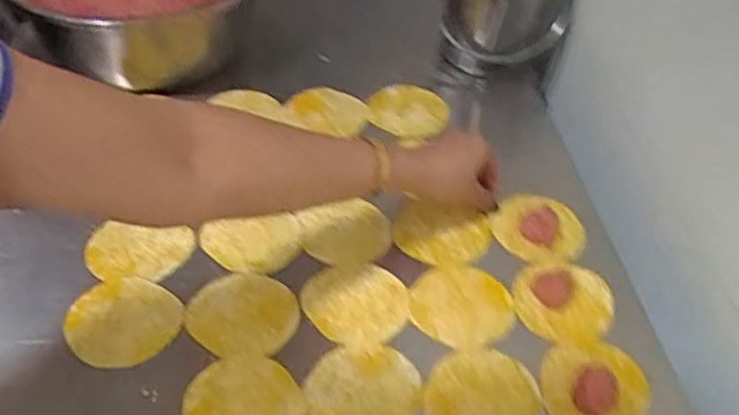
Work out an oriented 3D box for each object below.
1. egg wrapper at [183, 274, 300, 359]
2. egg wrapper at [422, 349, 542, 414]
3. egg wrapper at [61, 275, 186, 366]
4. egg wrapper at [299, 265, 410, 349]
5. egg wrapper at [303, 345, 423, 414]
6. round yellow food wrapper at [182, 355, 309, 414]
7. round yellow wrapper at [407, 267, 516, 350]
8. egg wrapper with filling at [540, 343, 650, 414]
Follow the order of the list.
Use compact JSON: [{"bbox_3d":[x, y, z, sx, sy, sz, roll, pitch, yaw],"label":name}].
[{"bbox_3d":[-0.105,0.089,0.567,0.084,0.006,0.079,2,48,-2],"label":"egg wrapper"},{"bbox_3d":[0.087,0.145,0.524,0.079,0.004,0.083,2,48,-2],"label":"egg wrapper"},{"bbox_3d":[-0.200,0.092,0.552,0.087,0.007,0.080,23,51,16],"label":"egg wrapper"},{"bbox_3d":[-0.012,0.080,0.580,0.087,0.004,0.081,2,48,-2],"label":"egg wrapper"},{"bbox_3d":[-0.005,0.141,0.525,0.087,0.004,0.073,2,48,-2],"label":"egg wrapper"},{"bbox_3d":[-0.093,0.145,0.511,0.090,0.004,0.074,5,48,1],"label":"round yellow food wrapper"},{"bbox_3d":[0.079,0.085,0.583,0.085,0.009,0.079,2,48,-2],"label":"round yellow wrapper"},{"bbox_3d":[0.177,0.143,0.534,0.085,0.005,0.077,1,48,-3],"label":"egg wrapper with filling"}]

